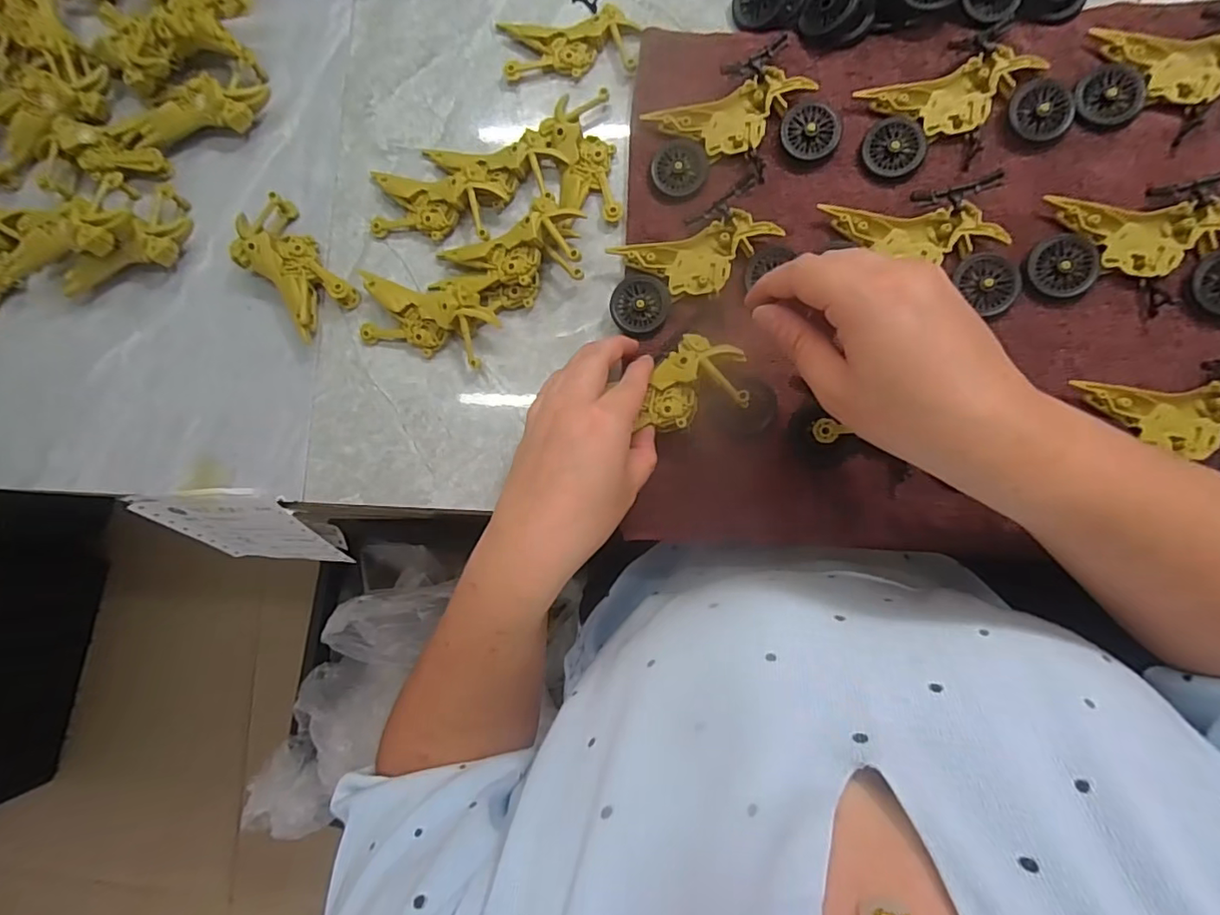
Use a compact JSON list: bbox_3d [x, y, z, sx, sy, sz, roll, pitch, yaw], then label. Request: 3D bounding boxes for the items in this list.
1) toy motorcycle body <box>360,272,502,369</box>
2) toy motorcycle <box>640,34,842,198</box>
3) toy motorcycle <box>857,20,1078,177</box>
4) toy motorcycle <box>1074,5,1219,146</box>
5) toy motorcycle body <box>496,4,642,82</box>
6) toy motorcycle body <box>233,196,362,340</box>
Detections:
[{"bbox_3d":[-0.124,-0.092,0.372,0.097,0.023,0.045,14,86,9],"label":"toy motorcycle body"},{"bbox_3d":[0.080,-0.209,0.356,0.111,0.016,0.073,-24,81,5],"label":"toy motorcycle"},{"bbox_3d":[0.213,-0.213,0.341,0.115,0.011,0.075,-24,81,5],"label":"toy motorcycle"},{"bbox_3d":[0.340,-0.225,0.325,0.115,0.019,0.076,2,84,8],"label":"toy motorcycle"},{"bbox_3d":[-0.030,-0.288,0.388,0.095,0.011,0.044,0,84,8],"label":"toy motorcycle body"},{"bbox_3d":[-0.224,-0.135,0.389,0.049,0.027,0.101,-39,80,2],"label":"toy motorcycle body"}]

